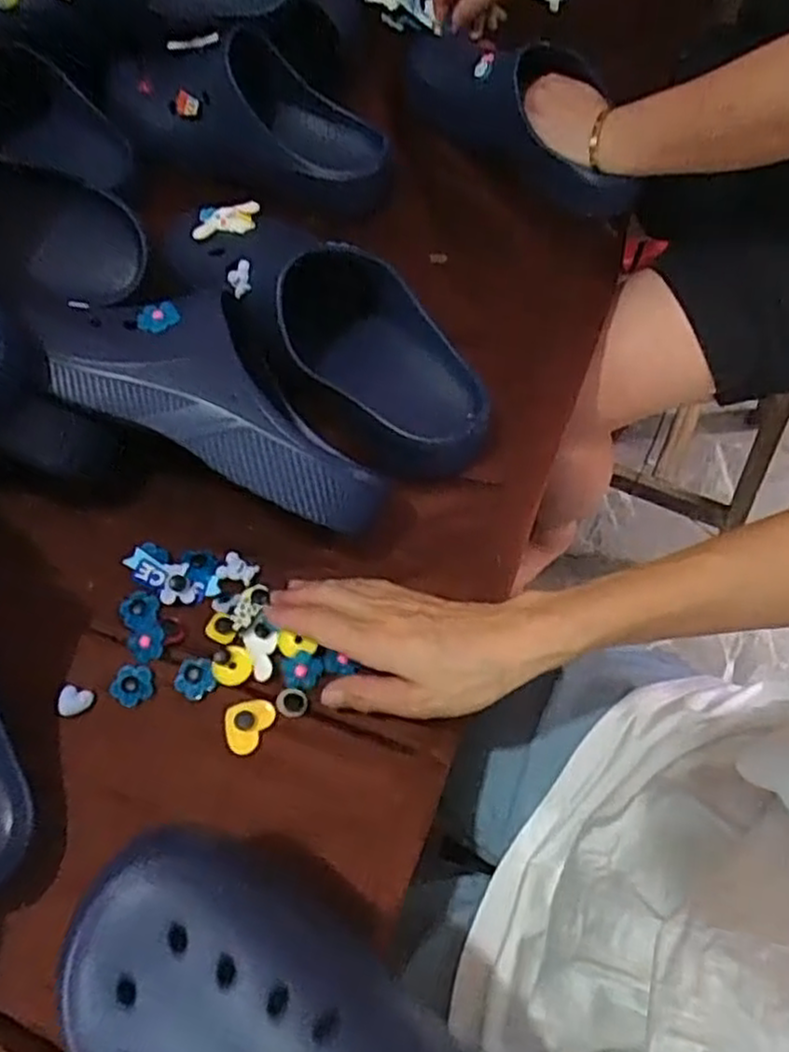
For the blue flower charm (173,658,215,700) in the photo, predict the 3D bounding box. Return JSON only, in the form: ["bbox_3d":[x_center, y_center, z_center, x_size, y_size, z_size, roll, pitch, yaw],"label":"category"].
[{"bbox_3d":[-0.121,0.093,0.455,0.023,0.004,0.024,3,76,-6],"label":"blue flower charm"}]

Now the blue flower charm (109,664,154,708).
[{"bbox_3d":[-0.160,0.096,0.454,0.025,0.005,0.025,1,62,-1],"label":"blue flower charm"}]

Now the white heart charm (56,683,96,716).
[{"bbox_3d":[-0.192,0.105,0.449,0.019,0.006,0.019,11,62,4],"label":"white heart charm"}]

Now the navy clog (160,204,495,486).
[{"bbox_3d":[-0.052,-0.142,0.541,0.285,0.081,0.119,40,68,18],"label":"navy clog"}]

